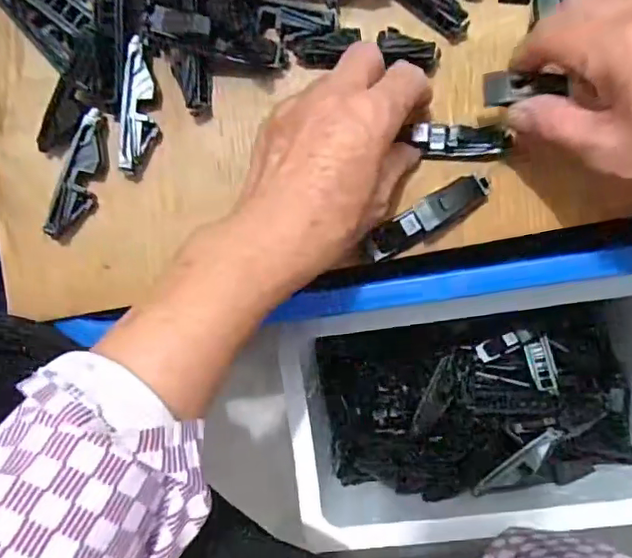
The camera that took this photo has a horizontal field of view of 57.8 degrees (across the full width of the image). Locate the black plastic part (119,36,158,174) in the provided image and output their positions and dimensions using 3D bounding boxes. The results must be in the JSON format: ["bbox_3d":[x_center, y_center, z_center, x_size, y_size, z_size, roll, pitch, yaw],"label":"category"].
[{"bbox_3d":[-0.107,-0.104,0.351,0.018,0.019,0.077,5,89,7],"label":"black plastic part"}]

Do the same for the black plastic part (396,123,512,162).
[{"bbox_3d":[0.084,-0.078,0.325,0.051,0.015,0.018,6,89,8],"label":"black plastic part"}]

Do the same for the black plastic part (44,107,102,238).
[{"bbox_3d":[-0.146,-0.064,0.354,0.018,0.017,0.079,16,90,7],"label":"black plastic part"}]

